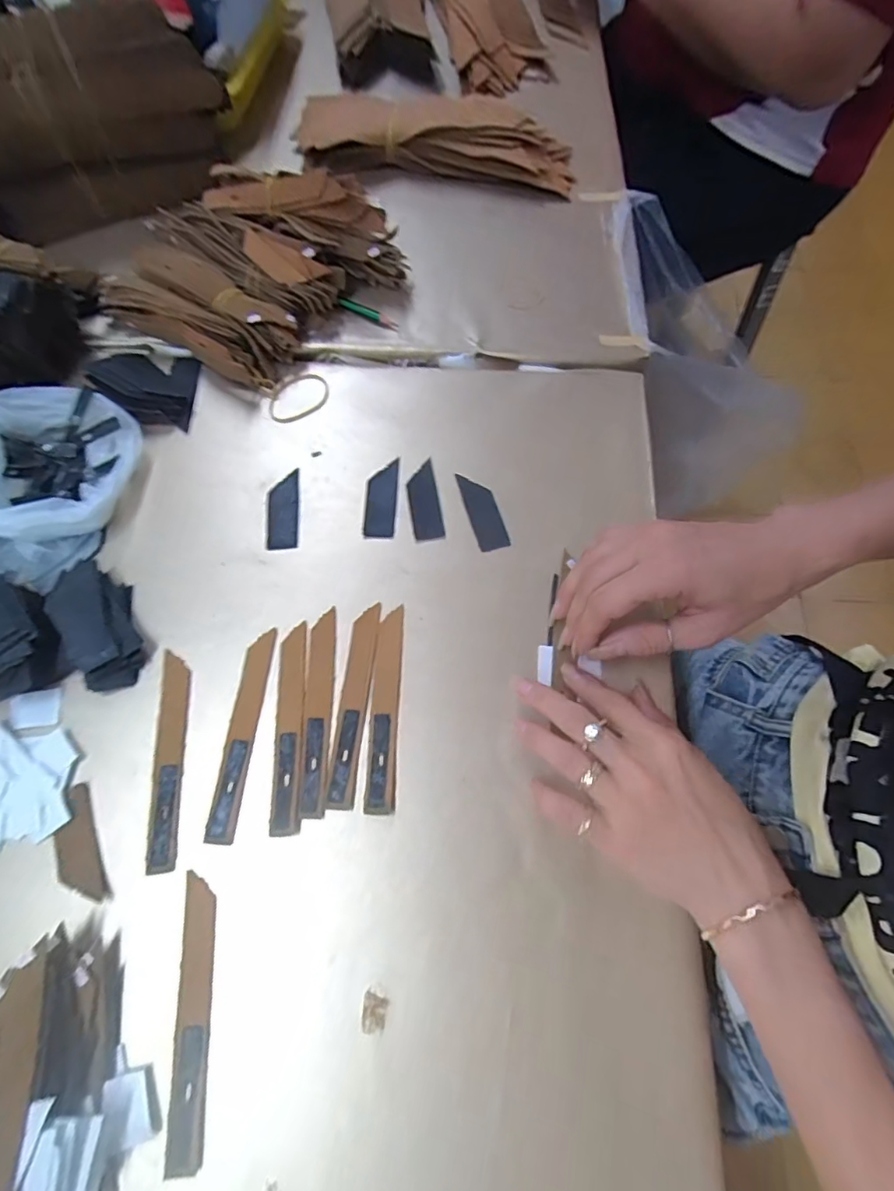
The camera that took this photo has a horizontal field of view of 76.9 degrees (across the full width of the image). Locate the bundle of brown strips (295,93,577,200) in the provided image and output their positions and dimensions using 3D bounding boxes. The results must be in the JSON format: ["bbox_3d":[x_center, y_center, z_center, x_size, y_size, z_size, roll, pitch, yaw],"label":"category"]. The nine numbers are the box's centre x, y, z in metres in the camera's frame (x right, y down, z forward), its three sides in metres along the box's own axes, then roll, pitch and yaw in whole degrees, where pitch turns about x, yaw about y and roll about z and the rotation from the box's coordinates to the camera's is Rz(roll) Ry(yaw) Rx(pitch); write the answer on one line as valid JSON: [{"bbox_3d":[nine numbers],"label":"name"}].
[{"bbox_3d":[-0.011,-0.444,0.543,0.271,0.038,0.084,7,67,3],"label":"bundle of brown strips"}]

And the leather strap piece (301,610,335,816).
[{"bbox_3d":[-0.078,0.068,0.344,0.016,0.004,0.124,-2,67,-1],"label":"leather strap piece"}]

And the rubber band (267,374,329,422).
[{"bbox_3d":[-0.117,-0.157,0.446,0.048,0.005,0.048,0,67,0],"label":"rubber band"}]

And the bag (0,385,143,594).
[{"bbox_3d":[-0.293,-0.076,0.383,0.142,0.046,0.139,-6,67,-3],"label":"bag"}]

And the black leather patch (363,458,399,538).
[{"bbox_3d":[-0.048,-0.071,0.410,0.022,0.004,0.064,2,67,1],"label":"black leather patch"}]

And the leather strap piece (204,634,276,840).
[{"bbox_3d":[-0.124,0.081,0.340,0.016,0.004,0.124,4,67,2],"label":"leather strap piece"}]

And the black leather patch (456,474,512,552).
[{"bbox_3d":[0.026,-0.062,0.406,0.022,0.004,0.063,-15,68,-6],"label":"black leather patch"}]

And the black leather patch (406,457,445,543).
[{"bbox_3d":[-0.017,-0.069,0.409,0.022,0.004,0.063,-9,67,-4],"label":"black leather patch"}]

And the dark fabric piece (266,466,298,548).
[{"bbox_3d":[-0.119,-0.062,0.407,0.021,0.004,0.063,-5,67,-2],"label":"dark fabric piece"}]

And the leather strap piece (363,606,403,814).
[{"bbox_3d":[-0.038,0.067,0.345,0.017,0.004,0.124,1,67,0],"label":"leather strap piece"}]

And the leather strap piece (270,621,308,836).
[{"bbox_3d":[-0.095,0.077,0.340,0.016,0.004,0.123,-3,67,-1],"label":"leather strap piece"}]

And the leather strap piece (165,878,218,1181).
[{"bbox_3d":[-0.128,0.210,0.284,0.017,0.004,0.123,-5,67,-2],"label":"leather strap piece"}]

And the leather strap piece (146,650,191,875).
[{"bbox_3d":[-0.164,0.094,0.333,0.015,0.004,0.123,-6,67,-3],"label":"leather strap piece"}]

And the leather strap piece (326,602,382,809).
[{"bbox_3d":[-0.058,0.064,0.346,0.018,0.004,0.123,5,67,2],"label":"leather strap piece"}]

